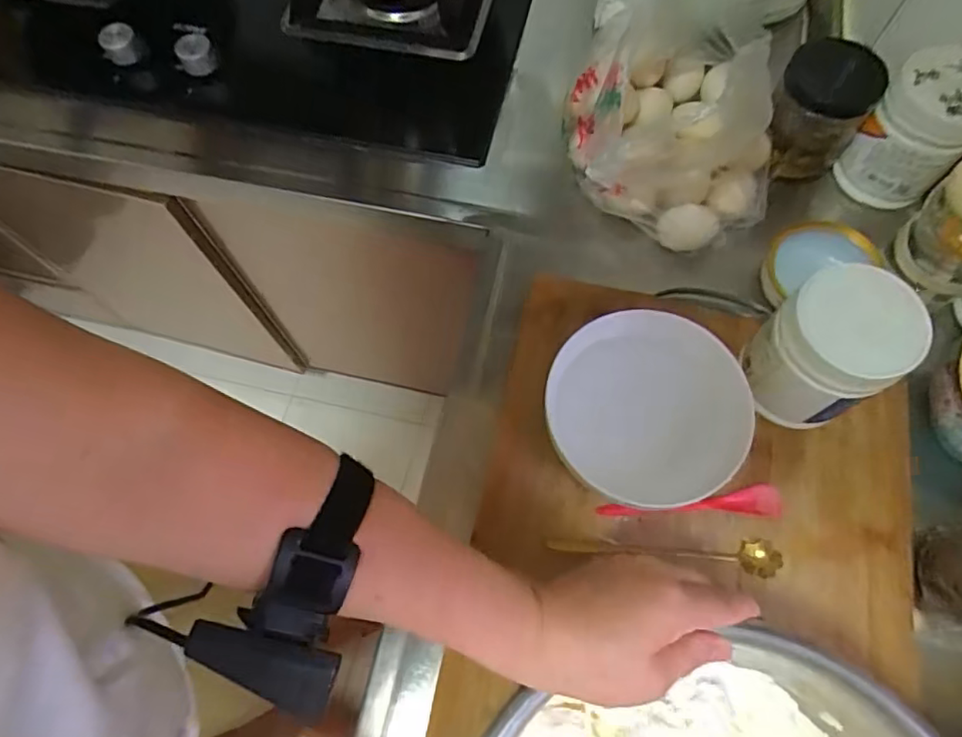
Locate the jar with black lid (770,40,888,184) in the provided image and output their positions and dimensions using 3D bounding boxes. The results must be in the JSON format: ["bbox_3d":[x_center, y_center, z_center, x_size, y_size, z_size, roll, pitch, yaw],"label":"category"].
[{"bbox_3d":[0.303,-0.233,0.550,0.076,0.105,0.068,31,72,13],"label":"jar with black lid"}]

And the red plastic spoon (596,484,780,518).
[{"bbox_3d":[0.162,0.104,0.471,0.138,0.012,0.023,0,68,2],"label":"red plastic spoon"}]

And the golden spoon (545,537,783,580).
[{"bbox_3d":[0.137,0.141,0.453,0.170,0.017,0.027,0,68,2],"label":"golden spoon"}]

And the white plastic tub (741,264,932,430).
[{"bbox_3d":[0.250,-0.008,0.446,0.075,0.129,0.082,-1,68,1],"label":"white plastic tub"}]

